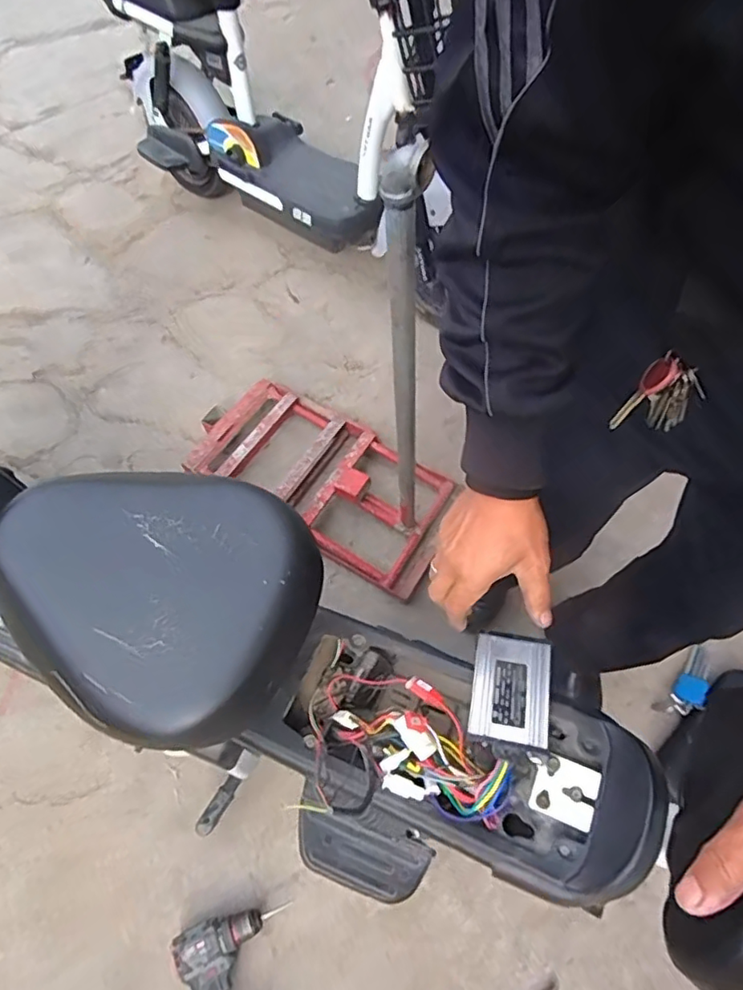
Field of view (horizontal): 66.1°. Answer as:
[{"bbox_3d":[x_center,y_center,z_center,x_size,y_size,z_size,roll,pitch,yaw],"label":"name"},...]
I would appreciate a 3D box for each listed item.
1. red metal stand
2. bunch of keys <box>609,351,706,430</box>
[{"bbox_3d":[-0.116,-0.054,1.301,0.615,0.074,0.311,28,65,15],"label":"red metal stand"},{"bbox_3d":[0.257,-0.083,0.510,0.049,0.065,0.053,37,69,21],"label":"bunch of keys"}]

